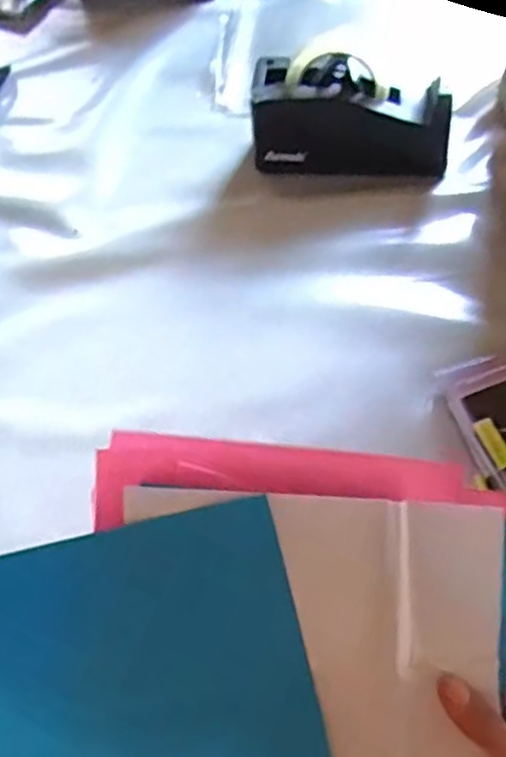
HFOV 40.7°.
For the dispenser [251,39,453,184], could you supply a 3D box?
[{"bbox_3d":[0.100,-0.270,0.691,0.197,0.107,0.070,5,58,7],"label":"dispenser"}]

